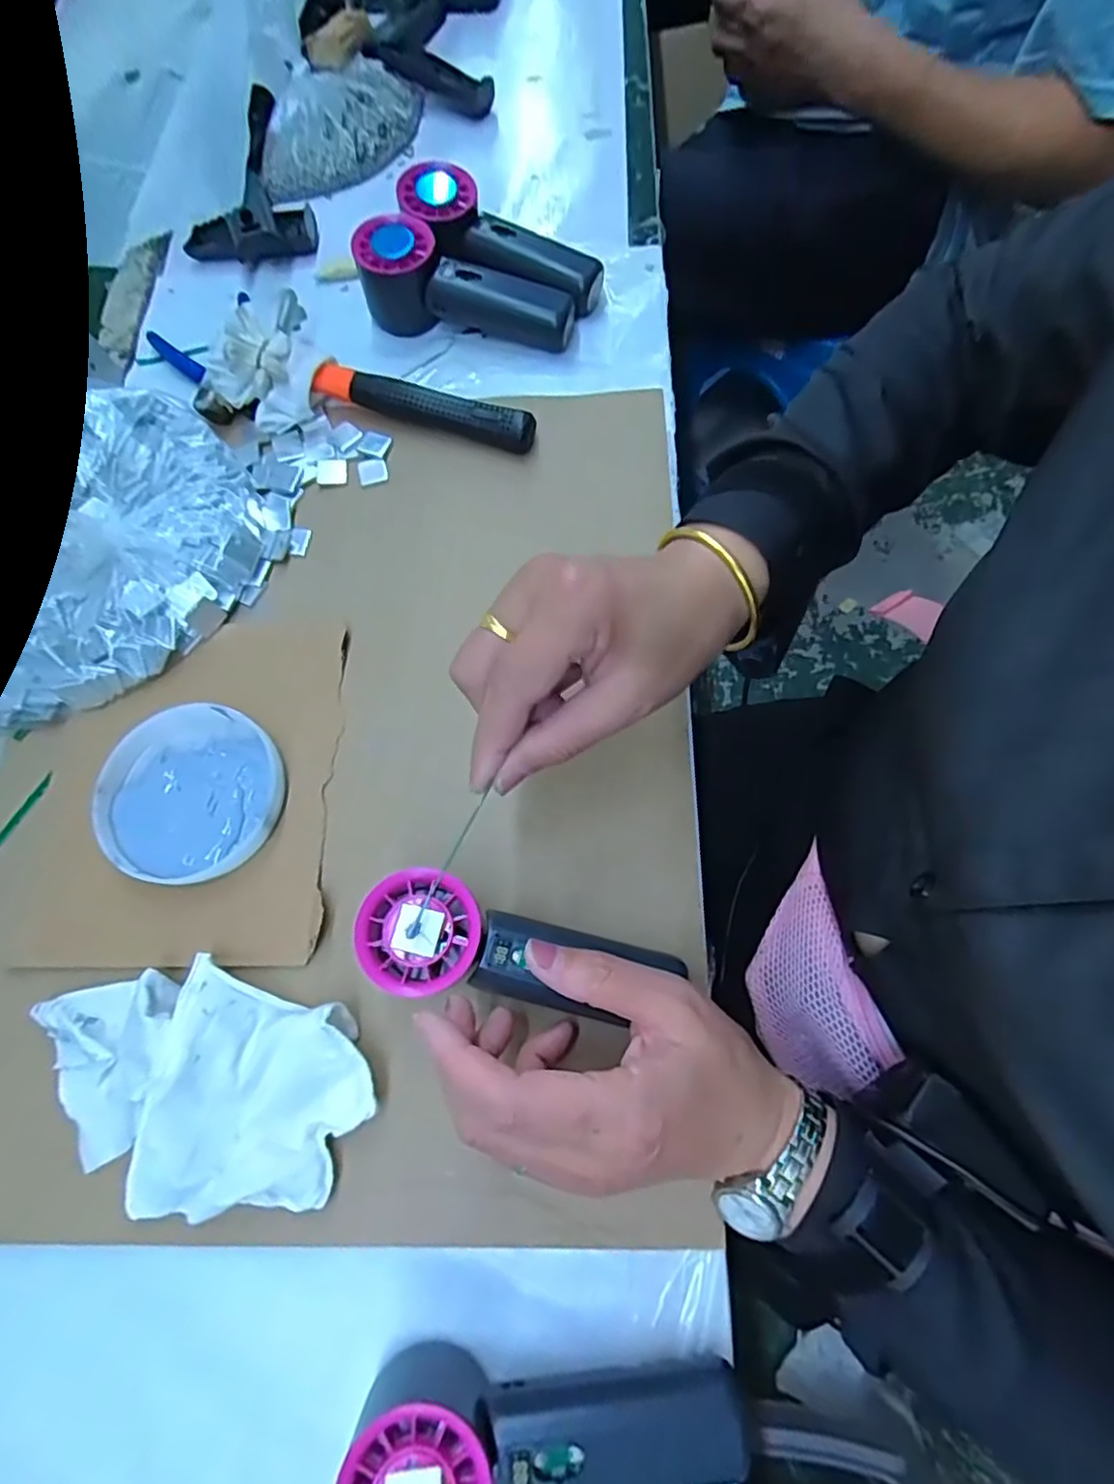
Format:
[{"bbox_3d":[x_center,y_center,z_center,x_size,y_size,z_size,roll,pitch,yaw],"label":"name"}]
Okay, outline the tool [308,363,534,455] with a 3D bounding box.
[{"bbox_3d":[-0.093,-0.232,0.447,0.158,0.023,0.018,16,73,10],"label":"tool"}]

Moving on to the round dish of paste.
[{"bbox_3d":[-0.206,0.029,0.366,0.100,0.015,0.097,0,71,1],"label":"round dish of paste"}]

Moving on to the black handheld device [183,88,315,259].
[{"bbox_3d":[-0.266,-0.469,0.533,0.101,0.025,0.199,-17,72,-5],"label":"black handheld device"}]

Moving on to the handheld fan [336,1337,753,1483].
[{"bbox_3d":[-0.002,0.283,0.254,0.154,0.052,0.057,2,72,2],"label":"handheld fan"}]

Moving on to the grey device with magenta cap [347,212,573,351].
[{"bbox_3d":[-0.064,-0.327,0.462,0.152,0.050,0.051,13,74,8],"label":"grey device with magenta cap"}]

